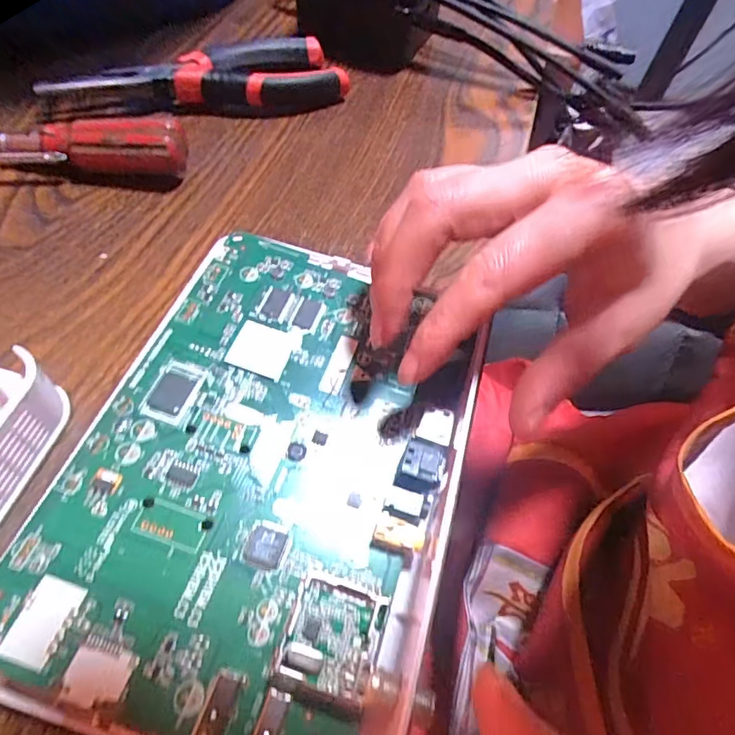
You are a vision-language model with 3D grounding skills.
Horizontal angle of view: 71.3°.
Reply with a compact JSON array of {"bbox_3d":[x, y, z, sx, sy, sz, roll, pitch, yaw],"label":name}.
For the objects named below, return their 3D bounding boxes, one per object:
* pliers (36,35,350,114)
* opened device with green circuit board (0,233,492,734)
[{"bbox_3d":[-0.089,-0.159,0.284,0.151,0.025,0.046,-8,57,-11],"label":"pliers"},{"bbox_3d":[-0.036,0.026,0.170,0.128,0.023,0.167,12,56,7],"label":"opened device with green circuit board"}]

